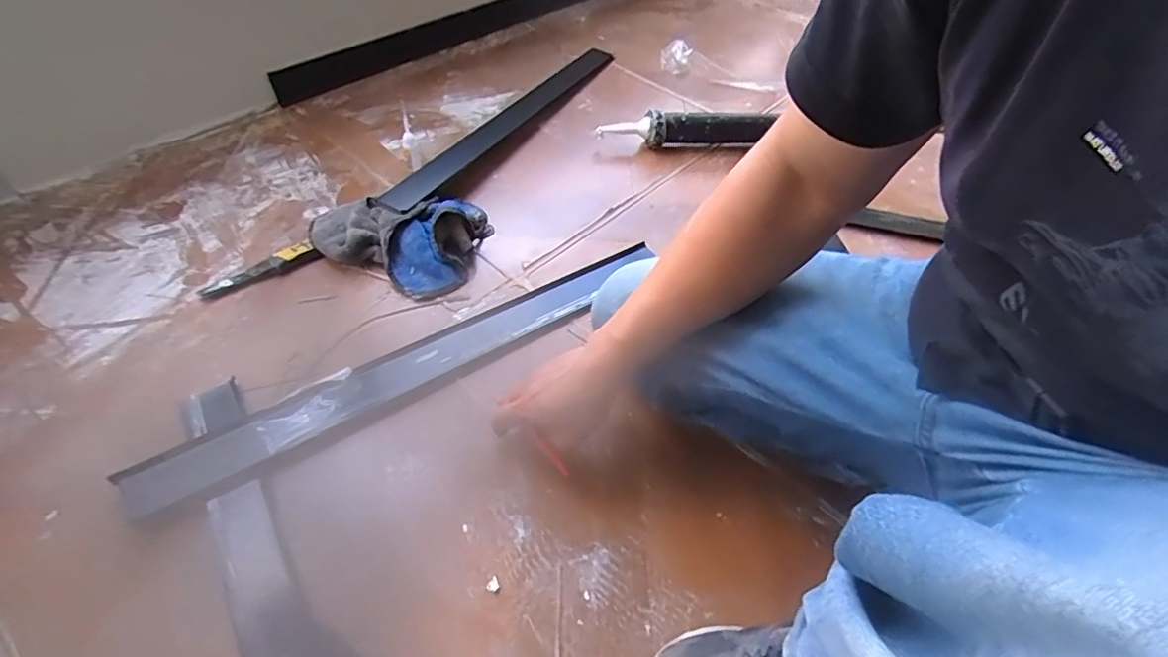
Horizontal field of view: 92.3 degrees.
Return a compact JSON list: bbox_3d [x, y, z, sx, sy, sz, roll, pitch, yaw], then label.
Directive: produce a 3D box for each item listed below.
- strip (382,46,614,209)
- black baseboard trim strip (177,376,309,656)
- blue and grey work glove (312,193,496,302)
[{"bbox_3d":[-0.125,-0.395,1.034,0.075,0.013,0.698,20,49,19],"label":"strip"},{"bbox_3d":[-0.294,0.231,0.509,0.056,0.014,0.494,-25,56,-23],"label":"black baseboard trim strip"},{"bbox_3d":[-0.251,-0.131,0.782,0.242,0.061,0.197,-10,52,-13],"label":"blue and grey work glove"}]

